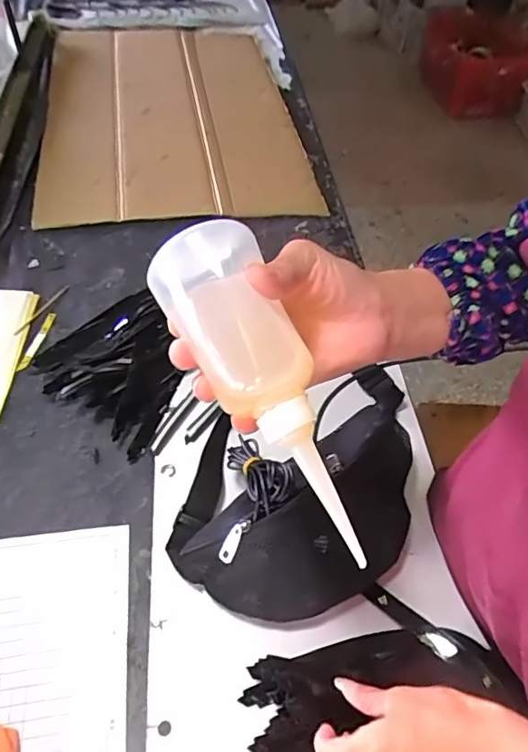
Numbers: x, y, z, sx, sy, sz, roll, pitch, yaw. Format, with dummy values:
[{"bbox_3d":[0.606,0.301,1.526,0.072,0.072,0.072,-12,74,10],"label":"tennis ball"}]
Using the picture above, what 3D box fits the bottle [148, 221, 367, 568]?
[{"bbox_3d":[0.003,0.008,0.272,0.061,0.050,0.176,-24,78,-20],"label":"bottle"}]

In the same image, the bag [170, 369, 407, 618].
[{"bbox_3d":[0.036,0.124,0.507,0.242,0.104,0.170,-22,56,-19],"label":"bag"}]

